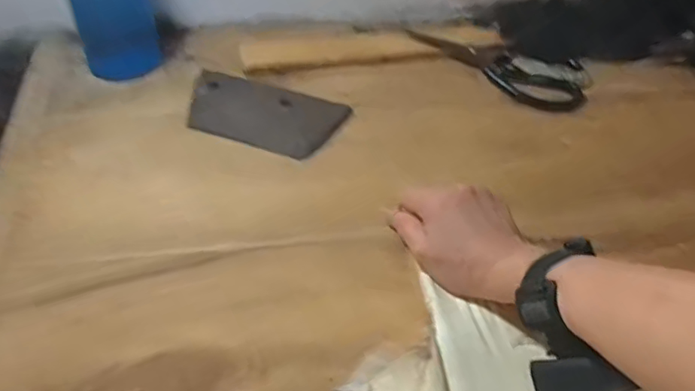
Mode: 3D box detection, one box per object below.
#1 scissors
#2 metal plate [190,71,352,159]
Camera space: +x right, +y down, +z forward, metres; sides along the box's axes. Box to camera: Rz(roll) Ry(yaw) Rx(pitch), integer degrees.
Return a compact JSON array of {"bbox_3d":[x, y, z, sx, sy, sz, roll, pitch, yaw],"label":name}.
[{"bbox_3d":[0.182,-0.160,0.702,0.210,0.016,0.075,33,53,24],"label":"scissors"},{"bbox_3d":[-0.092,-0.087,0.623,0.169,0.005,0.090,18,52,9],"label":"metal plate"}]

